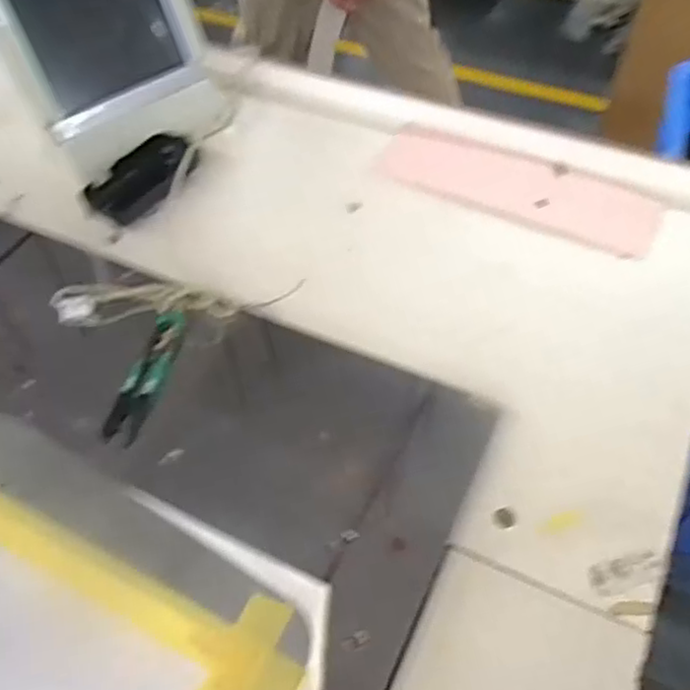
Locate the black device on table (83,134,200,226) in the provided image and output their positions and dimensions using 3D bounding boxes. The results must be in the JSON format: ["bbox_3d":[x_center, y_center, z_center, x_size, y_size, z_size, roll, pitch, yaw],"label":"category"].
[{"bbox_3d":[-0.168,-0.142,0.589,0.057,0.020,0.108,26,57,22],"label":"black device on table"}]

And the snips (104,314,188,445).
[{"bbox_3d":[-0.130,0.019,0.461,0.025,0.011,0.101,10,53,11],"label":"snips"}]

